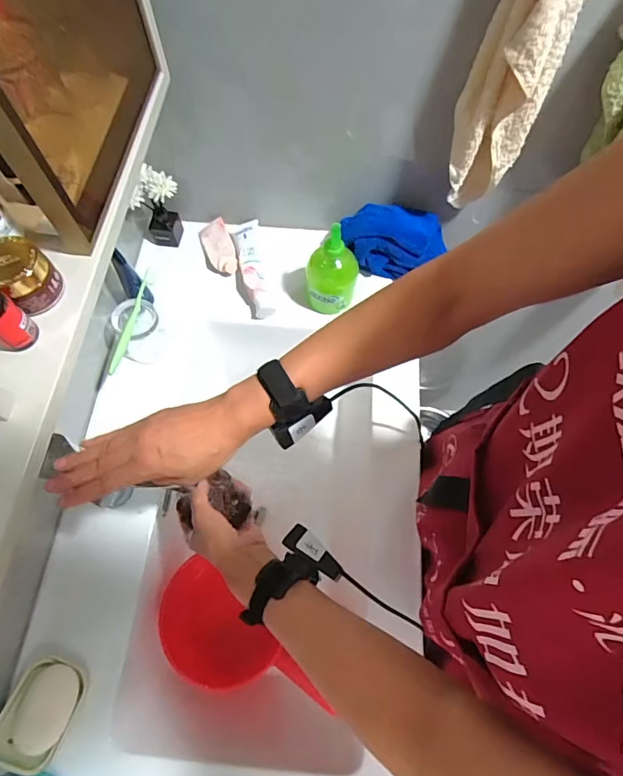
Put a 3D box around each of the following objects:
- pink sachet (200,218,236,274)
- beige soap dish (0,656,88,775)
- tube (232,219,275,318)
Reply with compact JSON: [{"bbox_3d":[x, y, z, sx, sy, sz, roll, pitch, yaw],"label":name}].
[{"bbox_3d":[-0.166,-0.252,0.789,0.051,0.008,0.119,-27,68,8],"label":"pink sachet"},{"bbox_3d":[-0.316,0.376,0.508,0.074,0.020,0.106,17,64,11],"label":"beige soap dish"},{"bbox_3d":[-0.100,-0.212,0.766,0.047,0.027,0.202,-14,62,-4],"label":"tube"}]

